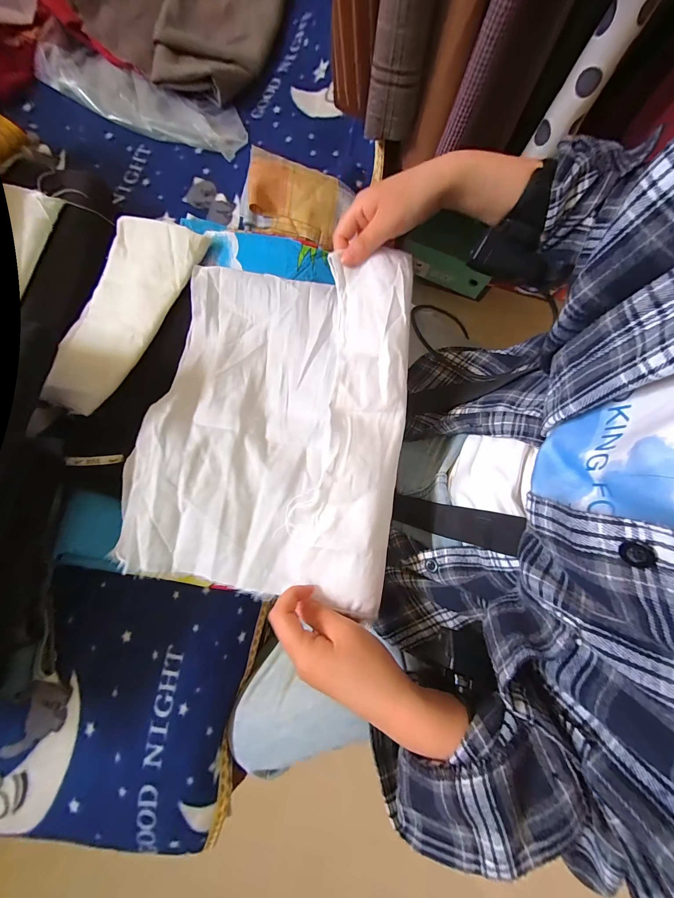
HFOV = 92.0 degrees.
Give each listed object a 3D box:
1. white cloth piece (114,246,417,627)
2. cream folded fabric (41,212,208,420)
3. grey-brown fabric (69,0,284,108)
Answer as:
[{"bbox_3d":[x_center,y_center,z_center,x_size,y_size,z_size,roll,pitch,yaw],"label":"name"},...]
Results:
[{"bbox_3d":[-0.068,-0.040,0.336,0.264,0.085,0.350,9,76,2],"label":"white cloth piece"},{"bbox_3d":[-0.279,-0.177,0.418,0.116,0.028,0.271,20,76,5],"label":"cream folded fabric"},{"bbox_3d":[-0.230,-0.716,0.528,0.239,0.060,0.322,31,78,7],"label":"grey-brown fabric"}]

